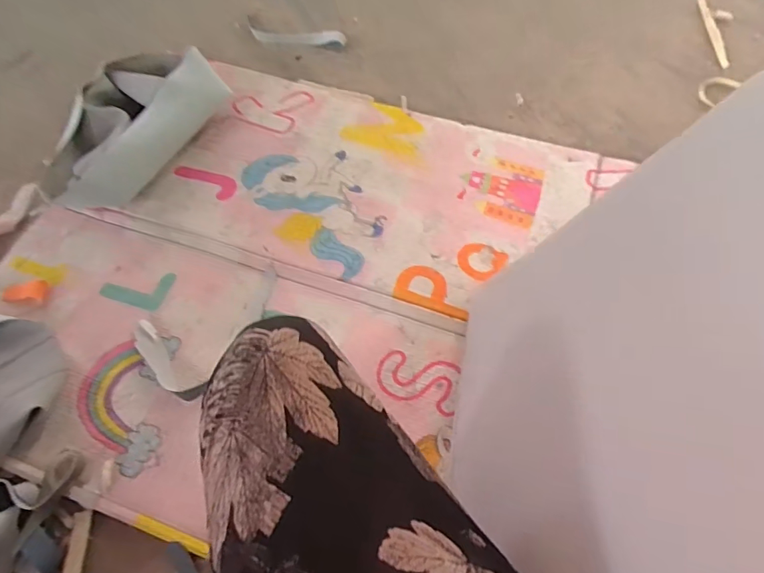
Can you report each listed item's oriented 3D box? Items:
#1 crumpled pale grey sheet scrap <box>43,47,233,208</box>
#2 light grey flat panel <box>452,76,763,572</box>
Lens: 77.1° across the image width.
[{"bbox_3d":[-0.467,-0.295,0.871,0.193,0.098,0.363,28,69,15],"label":"crumpled pale grey sheet scrap"},{"bbox_3d":[0.181,0.092,0.430,0.031,0.422,0.366,18,64,-16],"label":"light grey flat panel"}]

